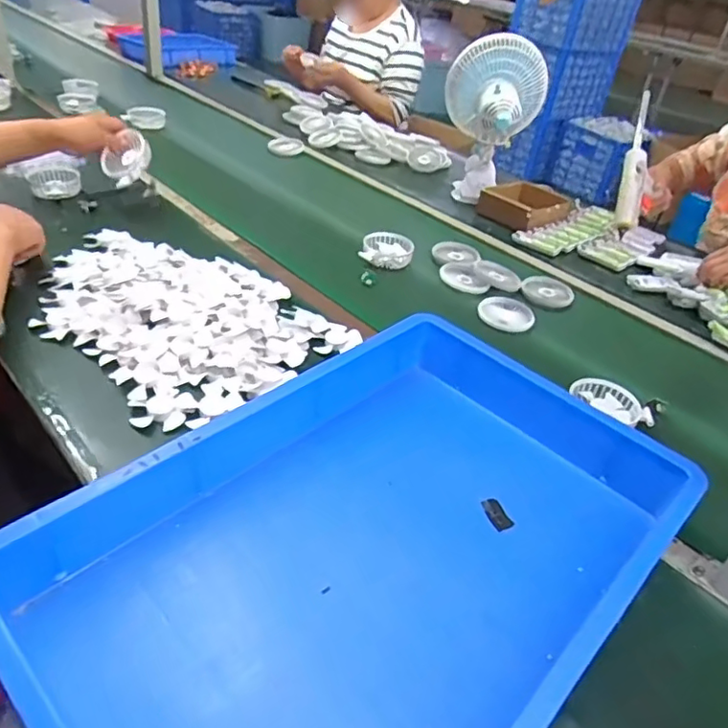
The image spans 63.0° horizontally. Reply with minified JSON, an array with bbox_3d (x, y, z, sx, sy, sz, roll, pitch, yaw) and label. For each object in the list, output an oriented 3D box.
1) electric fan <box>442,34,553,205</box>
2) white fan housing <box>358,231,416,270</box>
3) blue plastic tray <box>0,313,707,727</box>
[{"bbox_3d":[0.255,-0.493,1.226,0.201,0.307,0.165,14,36,6],"label":"electric fan"},{"bbox_3d":[0.042,-0.200,1.045,0.090,0.026,0.097,8,36,-2],"label":"white fan housing"},{"bbox_3d":[0.004,0.157,0.542,0.396,0.090,0.572,33,42,29],"label":"blue plastic tray"}]

